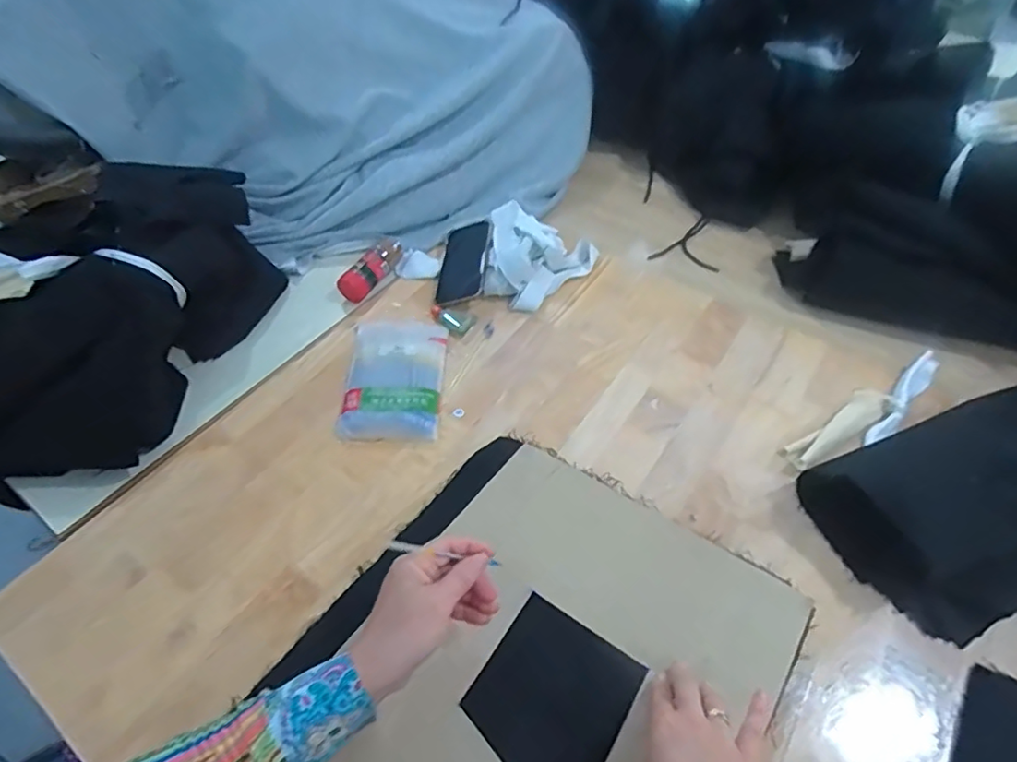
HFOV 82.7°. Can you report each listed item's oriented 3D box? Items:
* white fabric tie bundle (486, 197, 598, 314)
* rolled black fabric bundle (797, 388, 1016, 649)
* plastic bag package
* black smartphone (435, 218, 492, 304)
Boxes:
[{"bbox_3d":[0.040,-0.173,0.809,0.146,0.076,0.153,-2,49,2],"label":"white fabric tie bundle"},{"bbox_3d":[0.502,0.090,0.548,0.413,0.086,0.174,-19,51,-12],"label":"rolled black fabric bundle"},{"bbox_3d":[-0.137,-0.009,0.710,0.114,0.017,0.187,-1,49,2],"label":"plastic bag package"},{"bbox_3d":[-0.063,-0.167,0.808,0.079,0.013,0.134,-9,61,25],"label":"black smartphone"}]

